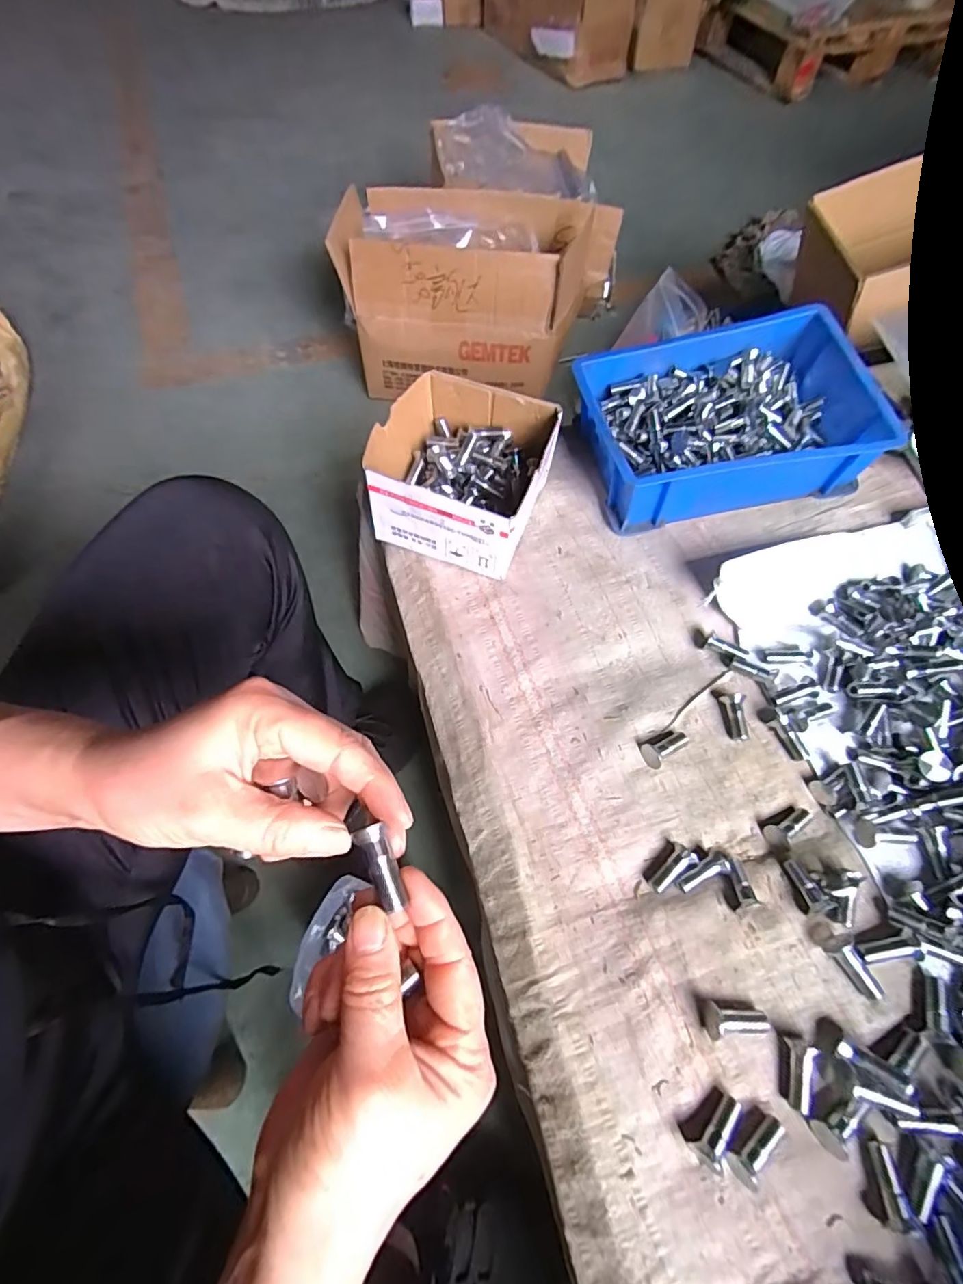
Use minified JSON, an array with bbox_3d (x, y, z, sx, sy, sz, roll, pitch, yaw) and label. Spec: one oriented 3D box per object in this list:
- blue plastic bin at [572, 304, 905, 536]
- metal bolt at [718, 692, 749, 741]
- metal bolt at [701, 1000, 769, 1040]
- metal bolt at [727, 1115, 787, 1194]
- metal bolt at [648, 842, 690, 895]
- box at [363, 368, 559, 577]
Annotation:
[{"bbox_3d":[0.230,-0.206,0.521,0.249,0.099,0.166,-6,61,-6],"label":"blue plastic bin"},{"bbox_3d":[0.197,0.058,0.422,0.014,0.018,0.035,-1,61,-2],"label":"metal bolt"},{"bbox_3d":[0.152,0.226,0.325,0.038,0.013,0.017,3,61,1],"label":"metal bolt"},{"bbox_3d":[0.152,0.277,0.298,0.036,0.013,0.016,-37,67,-19],"label":"metal bolt"},{"bbox_3d":[0.128,0.154,0.370,0.011,0.011,0.035,38,67,18],"label":"metal bolt"},{"bbox_3d":[-0.019,-0.151,0.499,0.141,0.090,0.148,19,61,8],"label":"box"}]

